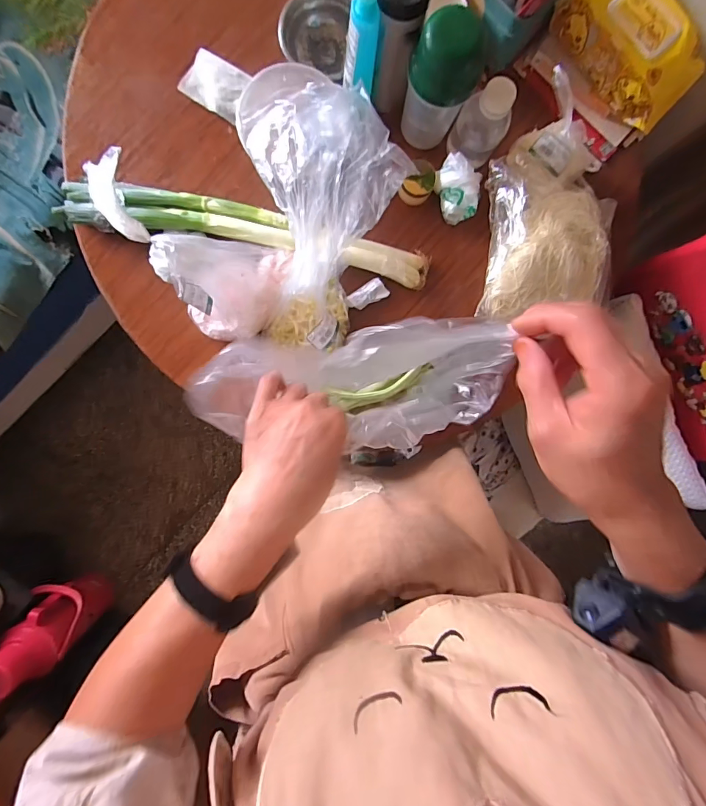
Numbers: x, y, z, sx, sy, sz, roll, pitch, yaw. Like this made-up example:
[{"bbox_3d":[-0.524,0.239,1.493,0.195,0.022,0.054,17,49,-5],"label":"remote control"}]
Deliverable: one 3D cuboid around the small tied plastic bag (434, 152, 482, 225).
[{"bbox_3d":[0.156,-0.319,0.617,0.056,0.039,0.090,-23,94,-2],"label":"small tied plastic bag"}]

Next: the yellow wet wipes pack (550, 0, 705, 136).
[{"bbox_3d":[0.395,-0.511,0.594,0.214,0.073,0.116,45,90,-4],"label":"yellow wet wipes pack"}]

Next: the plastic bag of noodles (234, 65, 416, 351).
[{"bbox_3d":[-0.029,-0.264,0.559,0.216,0.149,0.363,-7,93,-3],"label":"plastic bag of noodles"}]

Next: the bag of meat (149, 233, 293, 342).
[{"bbox_3d":[-0.156,-0.152,0.568,0.162,0.140,0.121,-8,94,-2],"label":"bag of meat"}]

